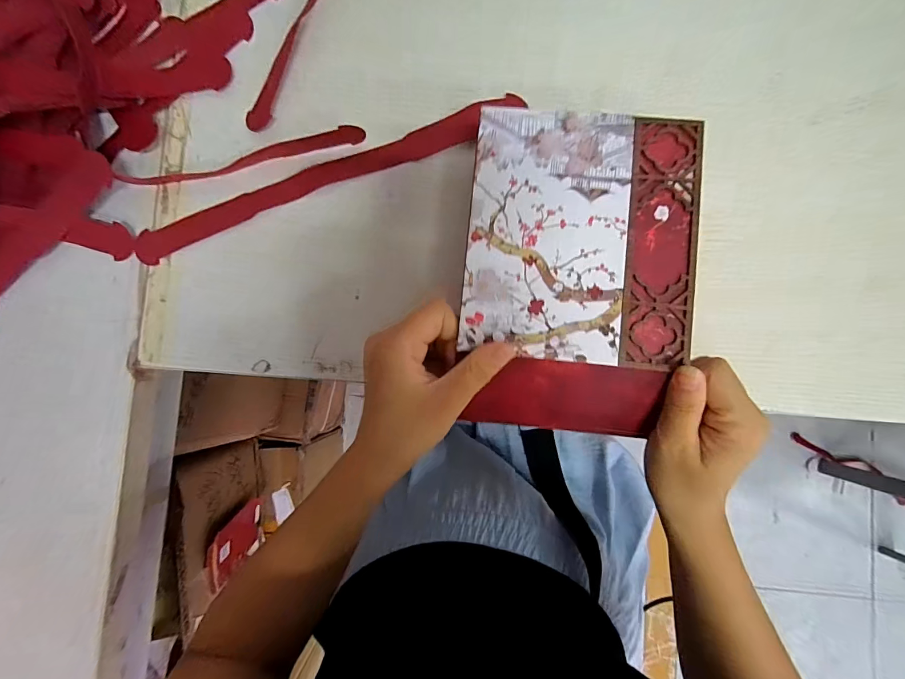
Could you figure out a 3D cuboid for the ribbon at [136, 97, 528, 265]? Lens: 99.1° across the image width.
[{"bbox_3d":[-0.097,-0.125,0.300,0.313,0.006,0.024,-20,86,2],"label":"ribbon"}]

